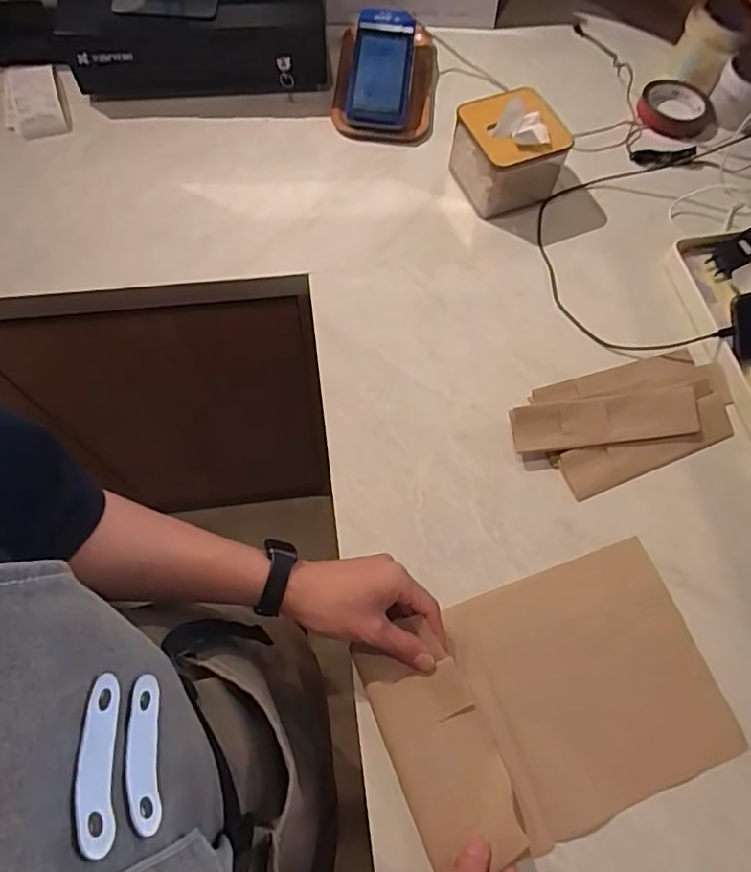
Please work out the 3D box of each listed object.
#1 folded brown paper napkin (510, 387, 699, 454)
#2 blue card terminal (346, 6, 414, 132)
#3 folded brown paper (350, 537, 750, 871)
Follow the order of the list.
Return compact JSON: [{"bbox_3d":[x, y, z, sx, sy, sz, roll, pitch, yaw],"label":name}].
[{"bbox_3d":[0.245,-0.017,0.589,0.206,0.013,0.050,-7,85,-9],"label":"folded brown paper napkin"},{"bbox_3d":[0.008,-0.507,0.780,0.083,0.057,0.177,6,67,0],"label":"blue card terminal"},{"bbox_3d":[0.155,0.229,0.491,0.300,0.042,0.198,-17,69,-10],"label":"folded brown paper"}]

